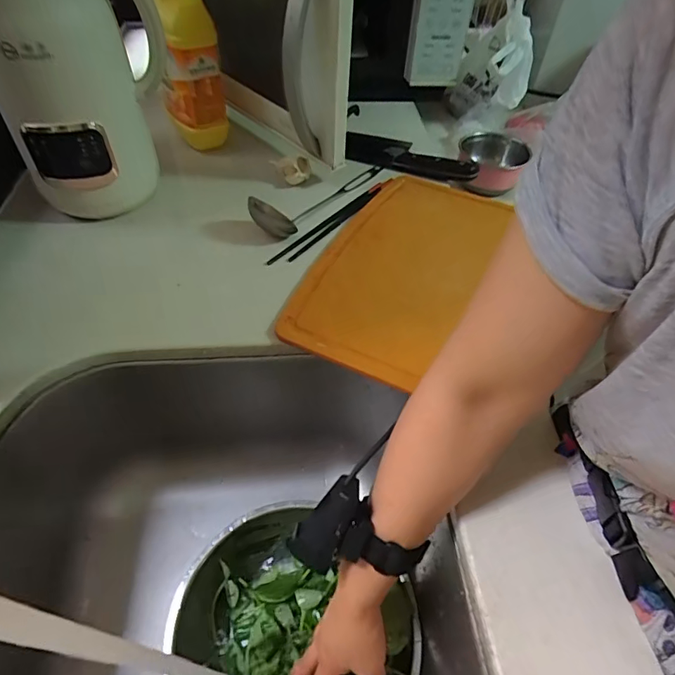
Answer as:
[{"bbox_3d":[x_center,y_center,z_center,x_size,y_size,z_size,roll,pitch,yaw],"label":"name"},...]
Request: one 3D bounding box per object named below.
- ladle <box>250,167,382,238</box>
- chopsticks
[{"bbox_3d":[-0.016,-0.217,0.652,0.048,0.059,0.258,29,55,22],"label":"ladle"},{"bbox_3d":[-0.003,-0.162,0.643,0.025,0.004,0.253,31,55,23],"label":"chopsticks"}]

